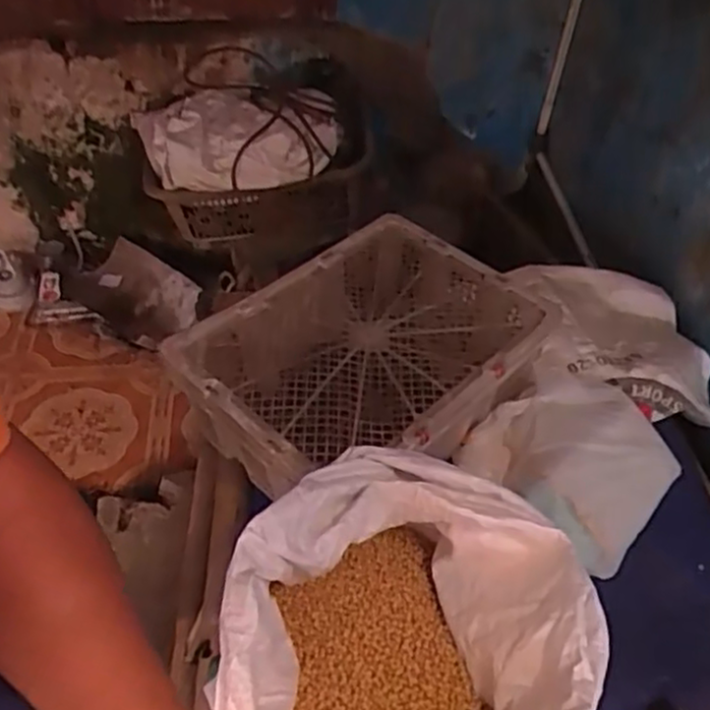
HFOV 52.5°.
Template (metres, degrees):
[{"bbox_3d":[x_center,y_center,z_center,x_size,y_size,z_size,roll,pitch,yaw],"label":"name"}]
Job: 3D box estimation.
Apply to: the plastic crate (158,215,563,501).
[{"bbox_3d":[0.013,0.014,1.065,0.506,0.134,0.358,-34,56,-31],"label":"plastic crate"}]

